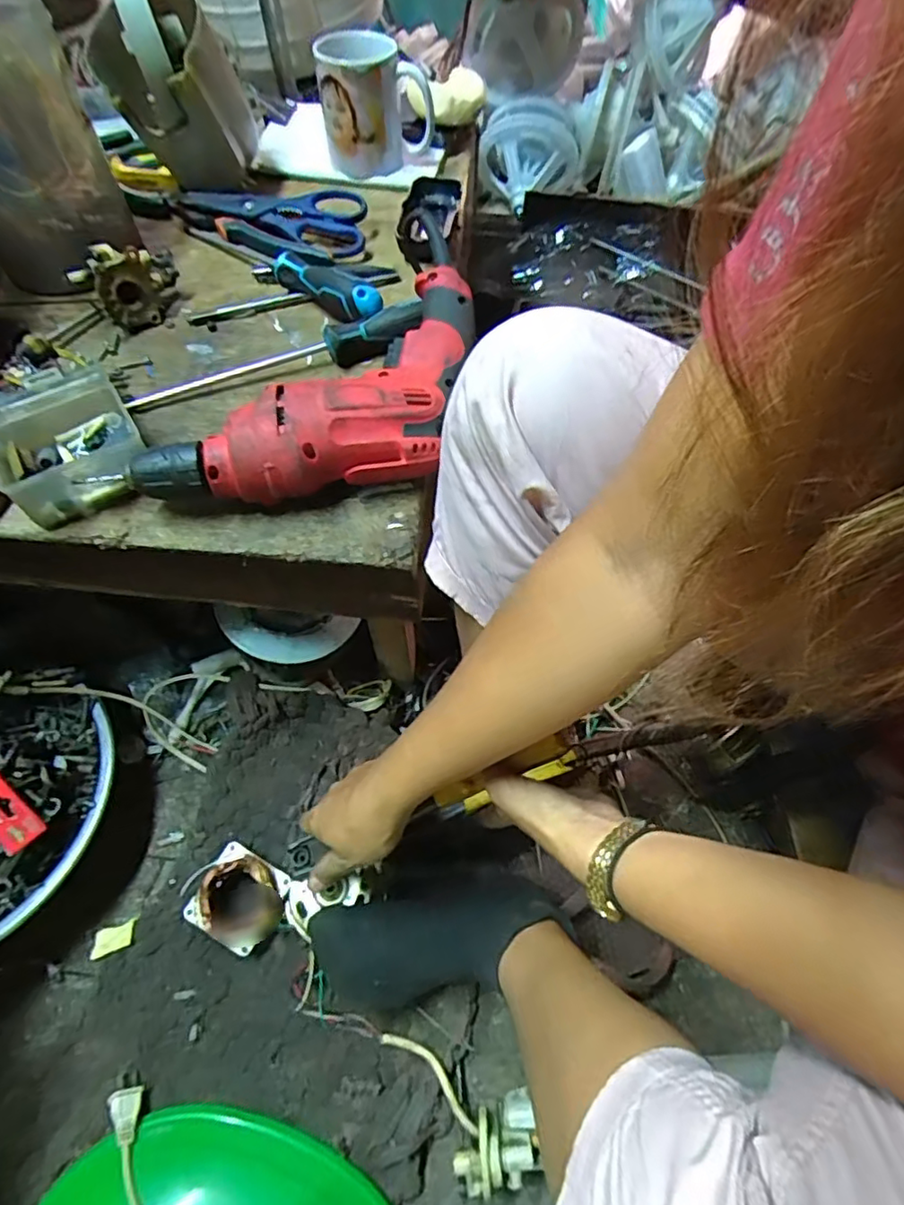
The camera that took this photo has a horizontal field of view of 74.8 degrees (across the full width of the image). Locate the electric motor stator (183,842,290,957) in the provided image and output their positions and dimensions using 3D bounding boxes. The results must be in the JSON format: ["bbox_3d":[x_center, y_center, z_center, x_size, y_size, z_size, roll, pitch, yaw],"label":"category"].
[{"bbox_3d":[-0.201,0.282,0.563,0.081,0.039,0.074,24,63,13],"label":"electric motor stator"}]

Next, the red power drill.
[{"bbox_3d":[-0.111,-0.159,0.440,0.261,0.063,0.201,-2,60,-1],"label":"red power drill"}]

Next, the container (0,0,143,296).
[{"bbox_3d":[-0.352,-0.365,0.484,0.123,0.182,0.108,-29,64,-15],"label":"container"}]

